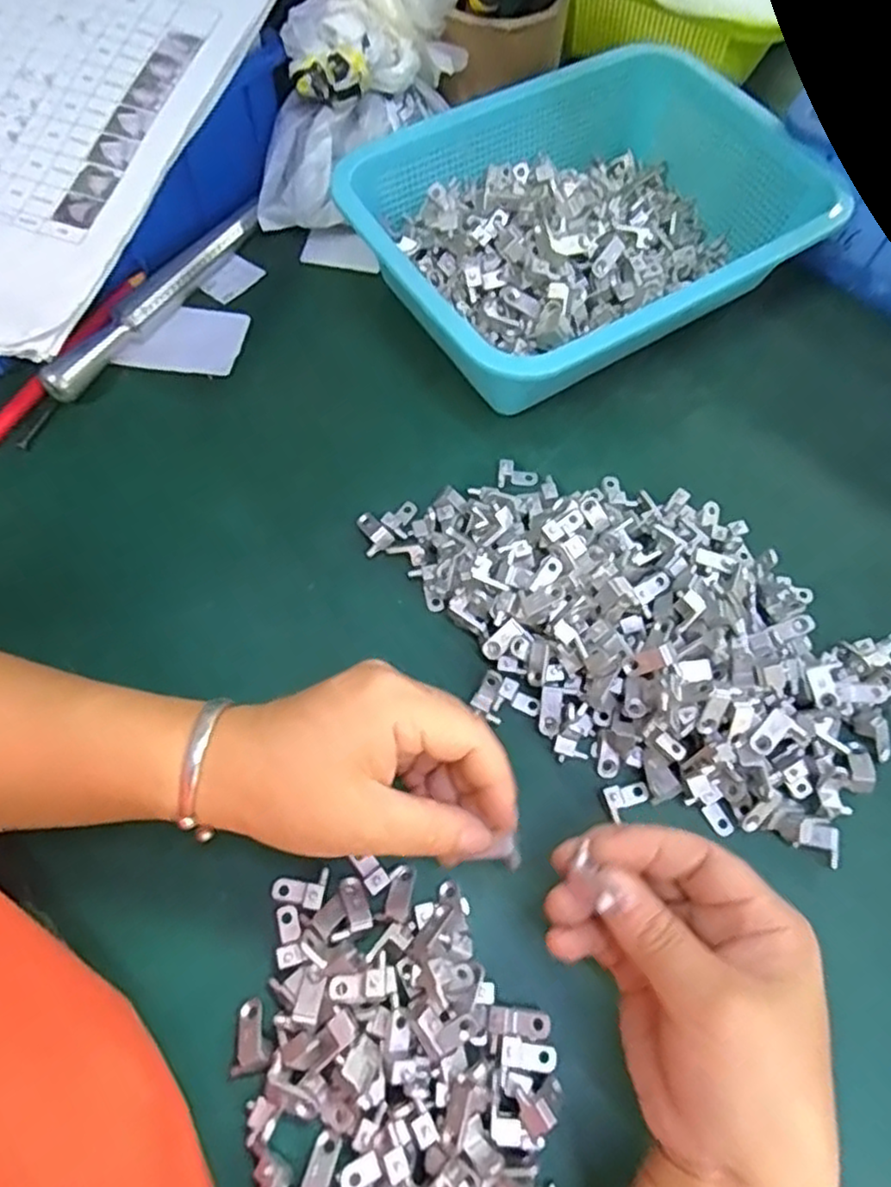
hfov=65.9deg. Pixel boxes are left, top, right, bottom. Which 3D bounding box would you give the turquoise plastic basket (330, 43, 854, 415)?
[{"bbox_3d":[0.086,-0.218,0.418,0.256,0.082,0.189,-32,70,-15],"label":"turquoise plastic basket"}]

